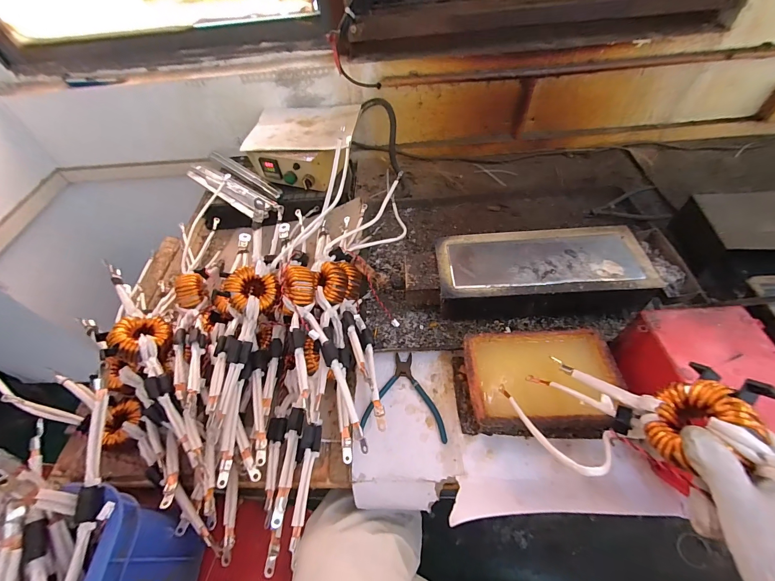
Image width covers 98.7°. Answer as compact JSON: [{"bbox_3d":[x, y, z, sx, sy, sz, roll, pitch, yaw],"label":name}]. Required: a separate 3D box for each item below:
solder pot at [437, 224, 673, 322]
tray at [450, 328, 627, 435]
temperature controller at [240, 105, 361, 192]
[{"bbox_3d":[0.263,-0.027,0.592,0.346,0.089,0.160,-4,52,3],"label":"solder pot"},{"bbox_3d":[0.213,0.134,0.485,0.215,0.070,0.137,-2,53,5],"label":"tray"},{"bbox_3d":[-0.203,-0.361,0.823,0.251,0.086,0.231,7,54,11],"label":"temperature controller"}]

